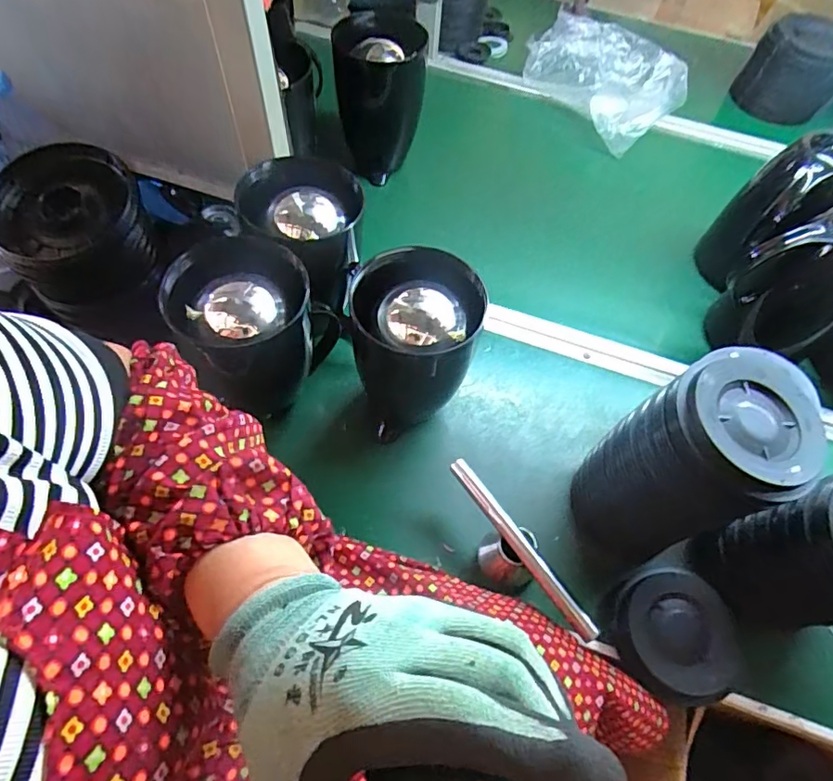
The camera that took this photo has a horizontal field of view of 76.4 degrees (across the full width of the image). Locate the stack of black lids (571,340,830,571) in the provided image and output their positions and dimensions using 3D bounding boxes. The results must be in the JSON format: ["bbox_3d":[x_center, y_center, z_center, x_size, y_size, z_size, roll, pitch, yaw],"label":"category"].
[{"bbox_3d":[0.244,0.082,0.499,0.133,0.224,0.122,-17,62,-13],"label":"stack of black lids"}]

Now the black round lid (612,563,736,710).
[{"bbox_3d":[0.255,0.240,0.520,0.114,0.034,0.114,2,60,-3],"label":"black round lid"}]

